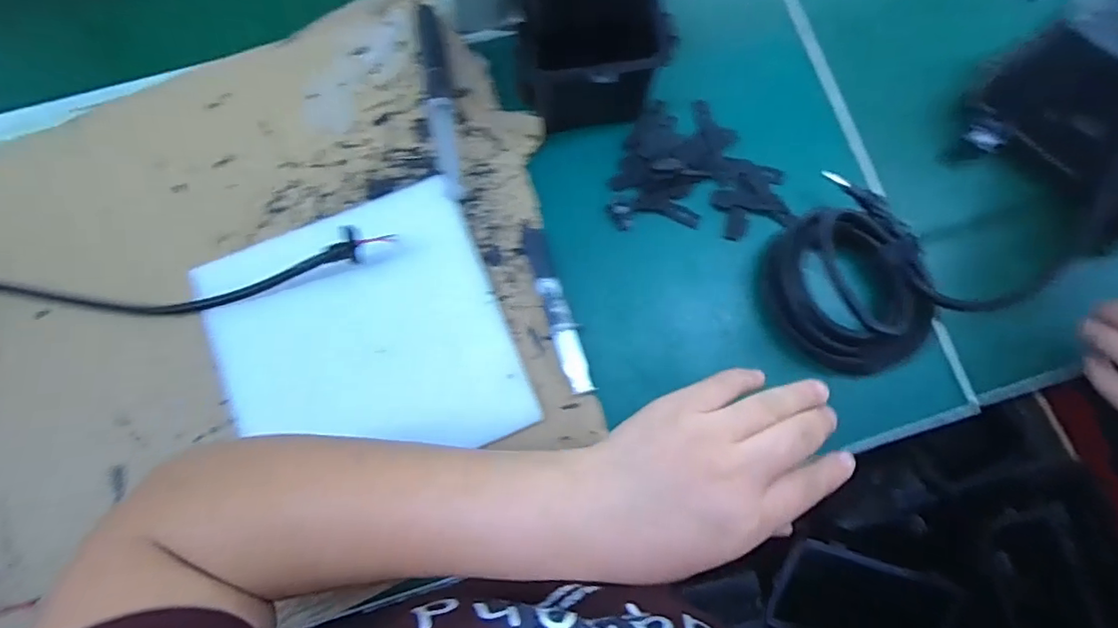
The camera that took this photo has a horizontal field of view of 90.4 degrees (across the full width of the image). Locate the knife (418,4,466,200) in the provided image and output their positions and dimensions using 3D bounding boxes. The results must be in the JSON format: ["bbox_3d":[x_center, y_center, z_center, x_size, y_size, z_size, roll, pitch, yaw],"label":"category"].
[{"bbox_3d":[-0.093,-0.167,0.436,0.021,0.017,0.159,-11,78,-2],"label":"knife"}]

